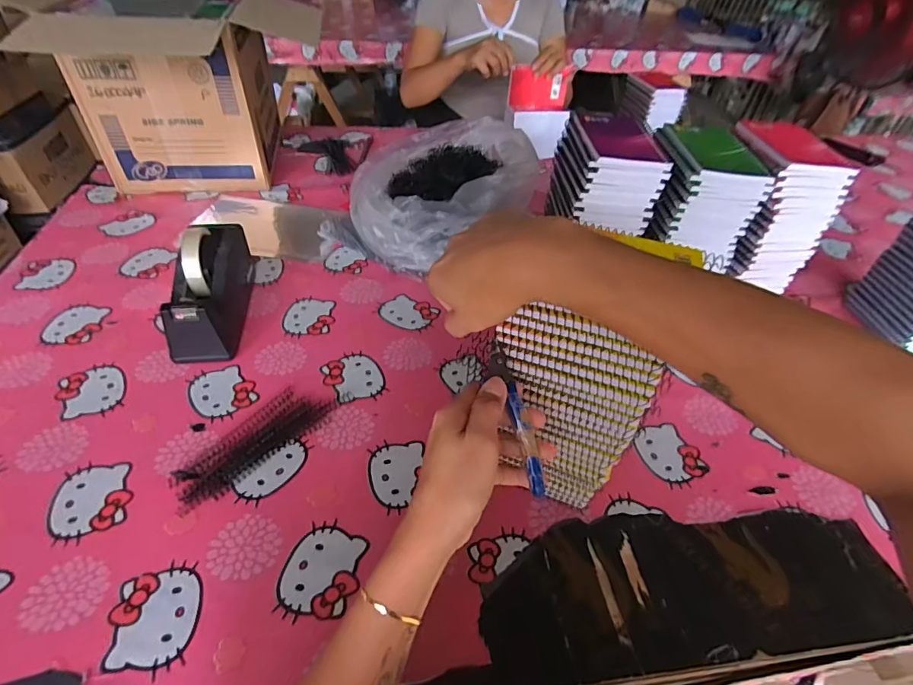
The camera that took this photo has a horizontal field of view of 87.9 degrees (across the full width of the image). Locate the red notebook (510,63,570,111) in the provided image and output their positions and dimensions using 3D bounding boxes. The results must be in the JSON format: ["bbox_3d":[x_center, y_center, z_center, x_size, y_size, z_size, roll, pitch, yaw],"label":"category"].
[{"bbox_3d":[0.188,-0.570,1.065,0.126,0.088,0.018,1,31,-4],"label":"red notebook"}]

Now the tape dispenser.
[{"bbox_3d":[-0.334,-0.079,0.647,0.069,0.117,0.208,-1,45,-7],"label":"tape dispenser"}]

